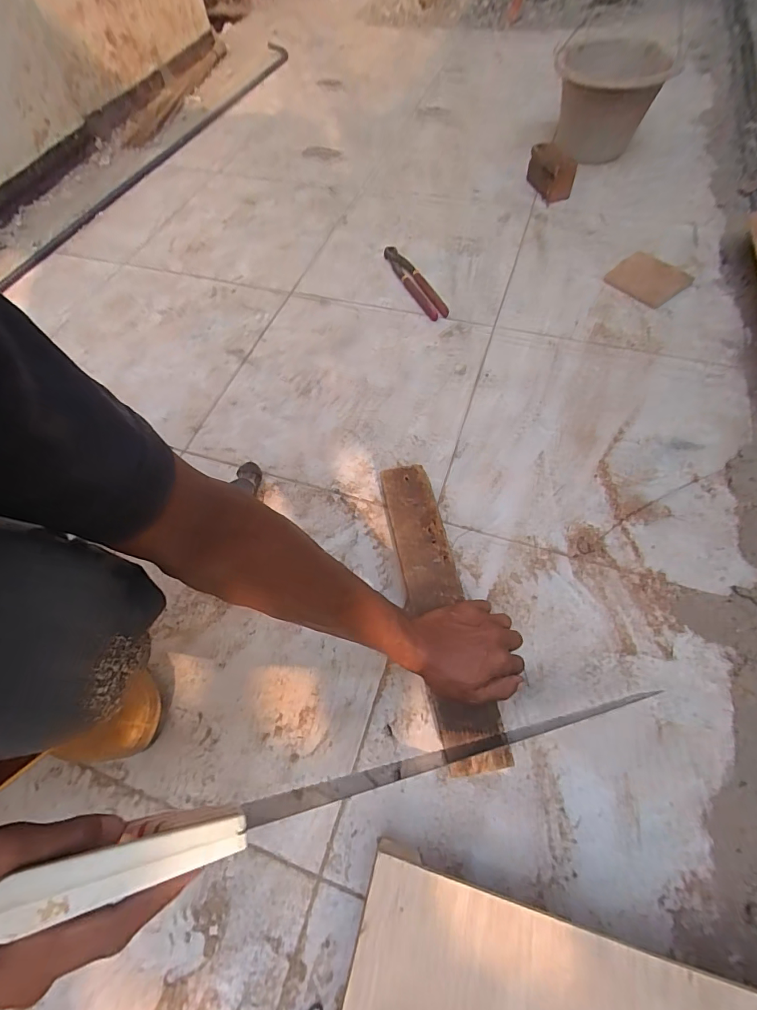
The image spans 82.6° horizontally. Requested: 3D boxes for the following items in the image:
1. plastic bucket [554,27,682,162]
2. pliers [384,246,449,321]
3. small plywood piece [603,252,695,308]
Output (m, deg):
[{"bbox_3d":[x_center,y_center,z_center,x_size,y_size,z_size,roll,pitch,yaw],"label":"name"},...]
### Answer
[{"bbox_3d":[0.508,-0.910,0.958,0.222,0.194,0.222,5,61,7],"label":"plastic bucket"},{"bbox_3d":[0.069,-0.431,0.829,0.041,0.014,0.228,-21,61,-7],"label":"pliers"},{"bbox_3d":[0.491,-0.417,0.788,0.125,0.013,0.119,-36,64,-15],"label":"small plywood piece"}]

